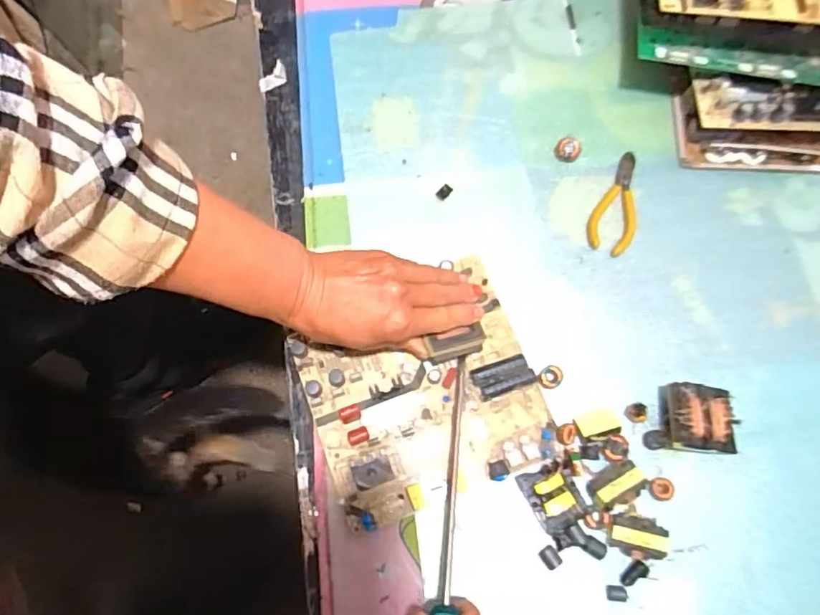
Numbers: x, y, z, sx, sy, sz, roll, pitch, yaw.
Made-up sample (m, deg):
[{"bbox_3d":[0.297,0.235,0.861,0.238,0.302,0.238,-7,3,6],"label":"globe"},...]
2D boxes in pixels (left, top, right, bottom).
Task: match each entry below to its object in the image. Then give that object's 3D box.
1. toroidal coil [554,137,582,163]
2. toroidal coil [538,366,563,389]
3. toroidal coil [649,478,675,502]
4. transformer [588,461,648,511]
[{"bbox_3d":[0.150,-0.150,0.533,0.023,0.009,0.023,0,71,0],"label":"toroidal coil"},{"bbox_3d":[0.116,0.058,0.462,0.019,0.007,0.019,0,71,0],"label":"toroidal coil"},{"bbox_3d":[0.193,0.139,0.430,0.018,0.009,0.017,0,71,0],"label":"toroidal coil"},{"bbox_3d":[0.158,0.135,0.425,0.041,0.015,0.026,-23,72,-8],"label":"transformer"}]

